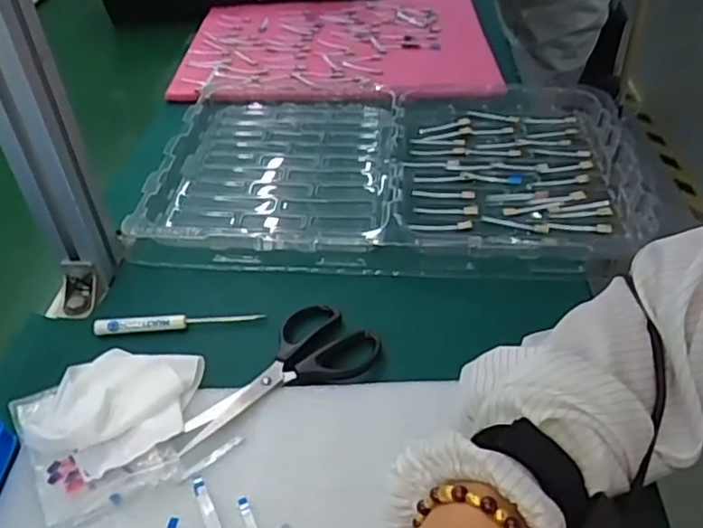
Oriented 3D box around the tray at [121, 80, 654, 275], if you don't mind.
[{"bbox_3d":[0.034,-0.101,0.651,0.448,0.036,0.309,3,41,5],"label":"tray"}]

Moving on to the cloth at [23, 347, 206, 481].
[{"bbox_3d":[-0.154,0.093,0.421,0.088,0.021,0.094,10,42,13],"label":"cloth"}]

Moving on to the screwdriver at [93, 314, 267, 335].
[{"bbox_3d":[-0.136,0.045,0.497,0.131,0.010,0.009,-4,41,-3],"label":"screwdriver"}]

